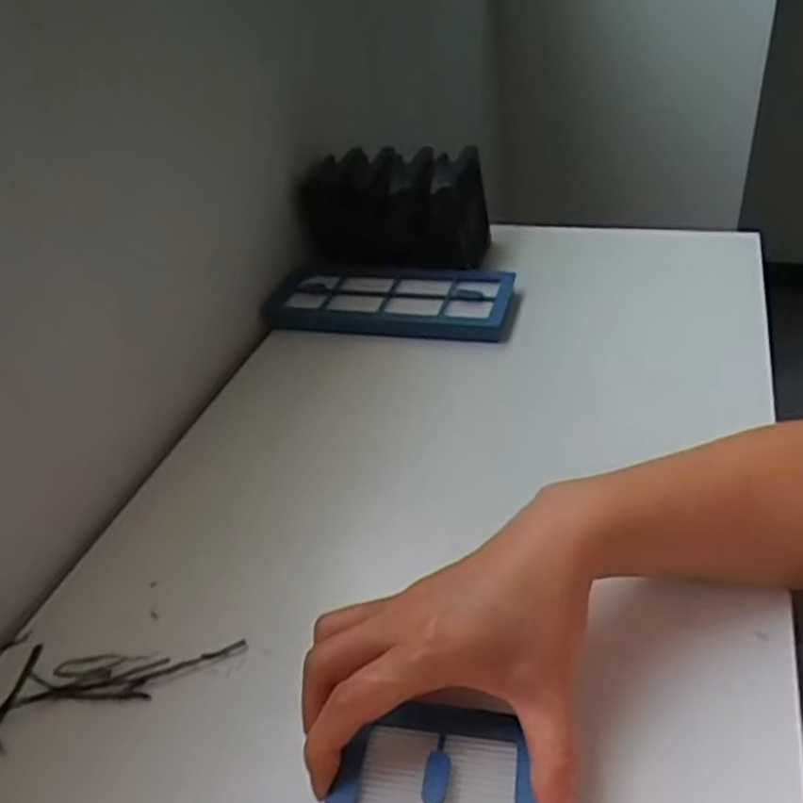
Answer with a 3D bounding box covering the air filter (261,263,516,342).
[{"bbox_3d":[-0.014,-0.087,0.634,0.207,0.027,0.092,5,38,18],"label":"air filter"}]

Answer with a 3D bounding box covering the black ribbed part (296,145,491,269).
[{"bbox_3d":[-0.013,-0.183,0.677,0.165,0.089,0.102,4,38,17],"label":"black ribbed part"}]

